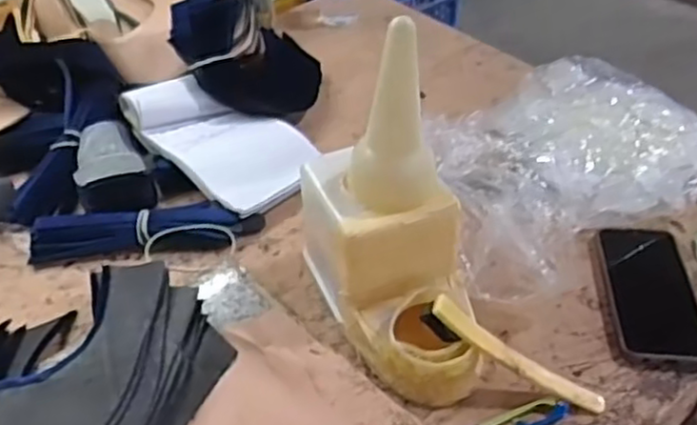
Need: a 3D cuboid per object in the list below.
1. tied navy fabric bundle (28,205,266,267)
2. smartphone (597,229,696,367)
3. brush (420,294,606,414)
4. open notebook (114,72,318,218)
[{"bbox_3d":[-0.201,0.018,0.697,0.220,0.029,0.044,-5,42,-3],"label":"tied navy fabric bundle"},{"bbox_3d":[0.275,0.069,0.635,0.077,0.013,0.160,2,42,5],"label":"smartphone"},{"bbox_3d":[0.131,0.115,0.551,0.158,0.026,0.019,31,47,-6],"label":"brush"},{"bbox_3d":[-0.134,-0.079,0.776,0.226,0.059,0.129,32,52,32],"label":"open notebook"}]

